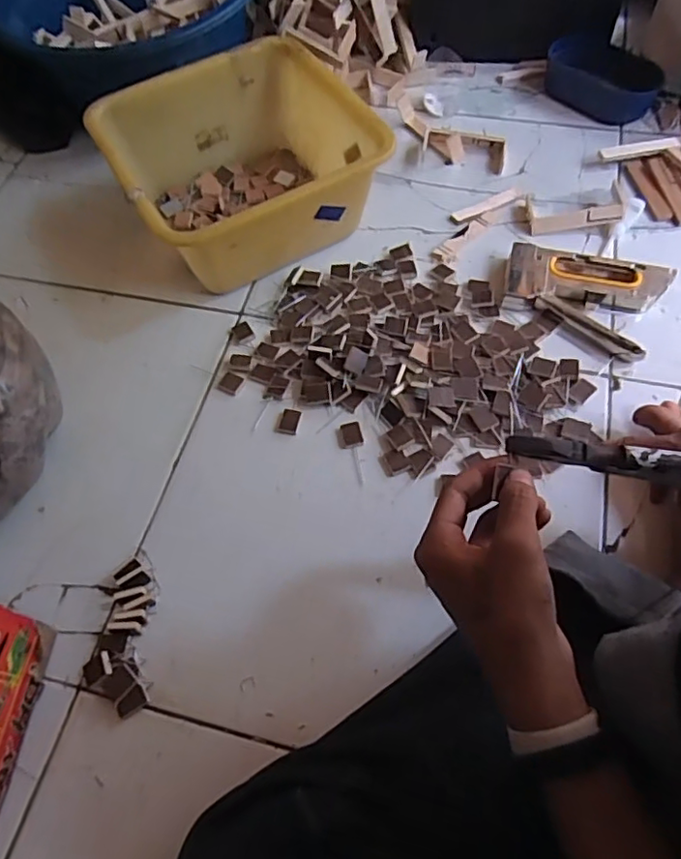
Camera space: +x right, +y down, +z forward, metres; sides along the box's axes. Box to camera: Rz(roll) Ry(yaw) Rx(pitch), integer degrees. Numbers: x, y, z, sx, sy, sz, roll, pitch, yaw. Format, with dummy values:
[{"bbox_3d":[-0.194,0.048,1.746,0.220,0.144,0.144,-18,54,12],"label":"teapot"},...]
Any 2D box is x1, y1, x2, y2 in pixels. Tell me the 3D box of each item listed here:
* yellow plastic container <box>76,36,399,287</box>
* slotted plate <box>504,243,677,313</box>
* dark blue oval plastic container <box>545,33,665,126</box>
[{"bbox_3d":[-0.109,-0.294,0.677,0.261,0.127,0.252,-28,62,-12],"label":"yellow plastic container"},{"bbox_3d":[0.266,-0.161,0.636,0.168,0.026,0.067,8,61,8],"label":"slotted plate"},{"bbox_3d":[0.342,-0.465,0.785,0.077,0.051,0.152,-38,65,-17],"label":"dark blue oval plastic container"}]

